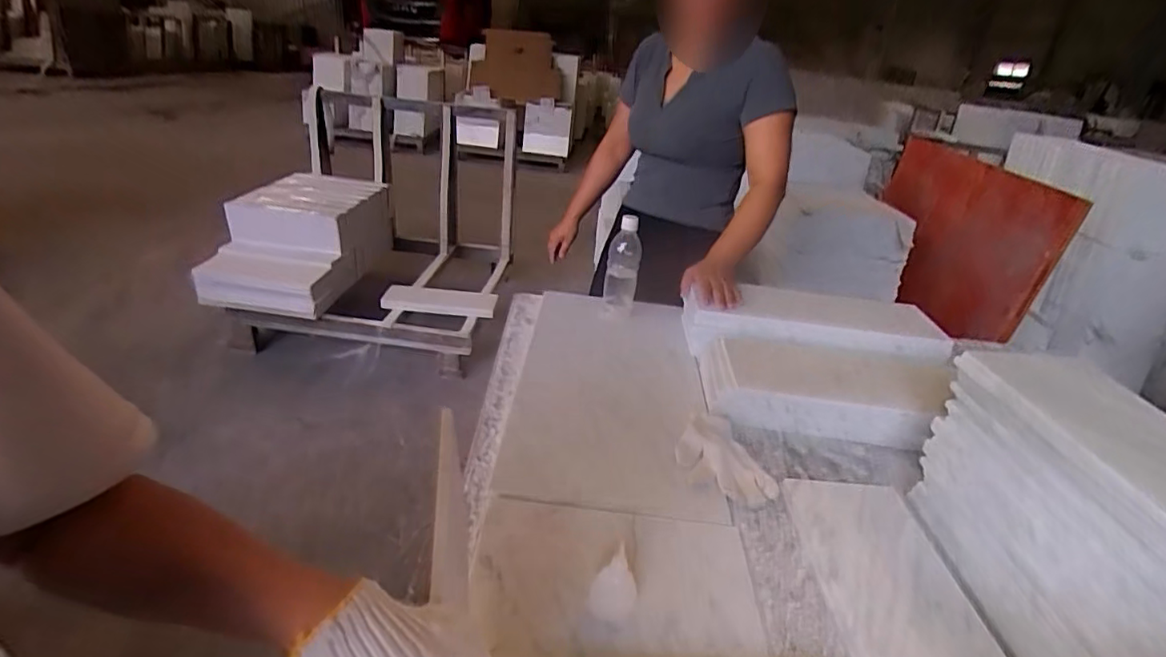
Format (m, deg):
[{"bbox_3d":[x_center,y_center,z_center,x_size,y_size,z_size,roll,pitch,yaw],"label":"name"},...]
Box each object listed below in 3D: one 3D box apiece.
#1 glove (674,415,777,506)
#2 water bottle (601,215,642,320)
[{"bbox_3d":[0.186,0.181,0.796,0.115,0.025,0.154,-5,29,-22],"label":"glove"},{"bbox_3d":[0.077,-0.112,1.116,0.066,0.215,0.061,11,27,9],"label":"water bottle"}]

